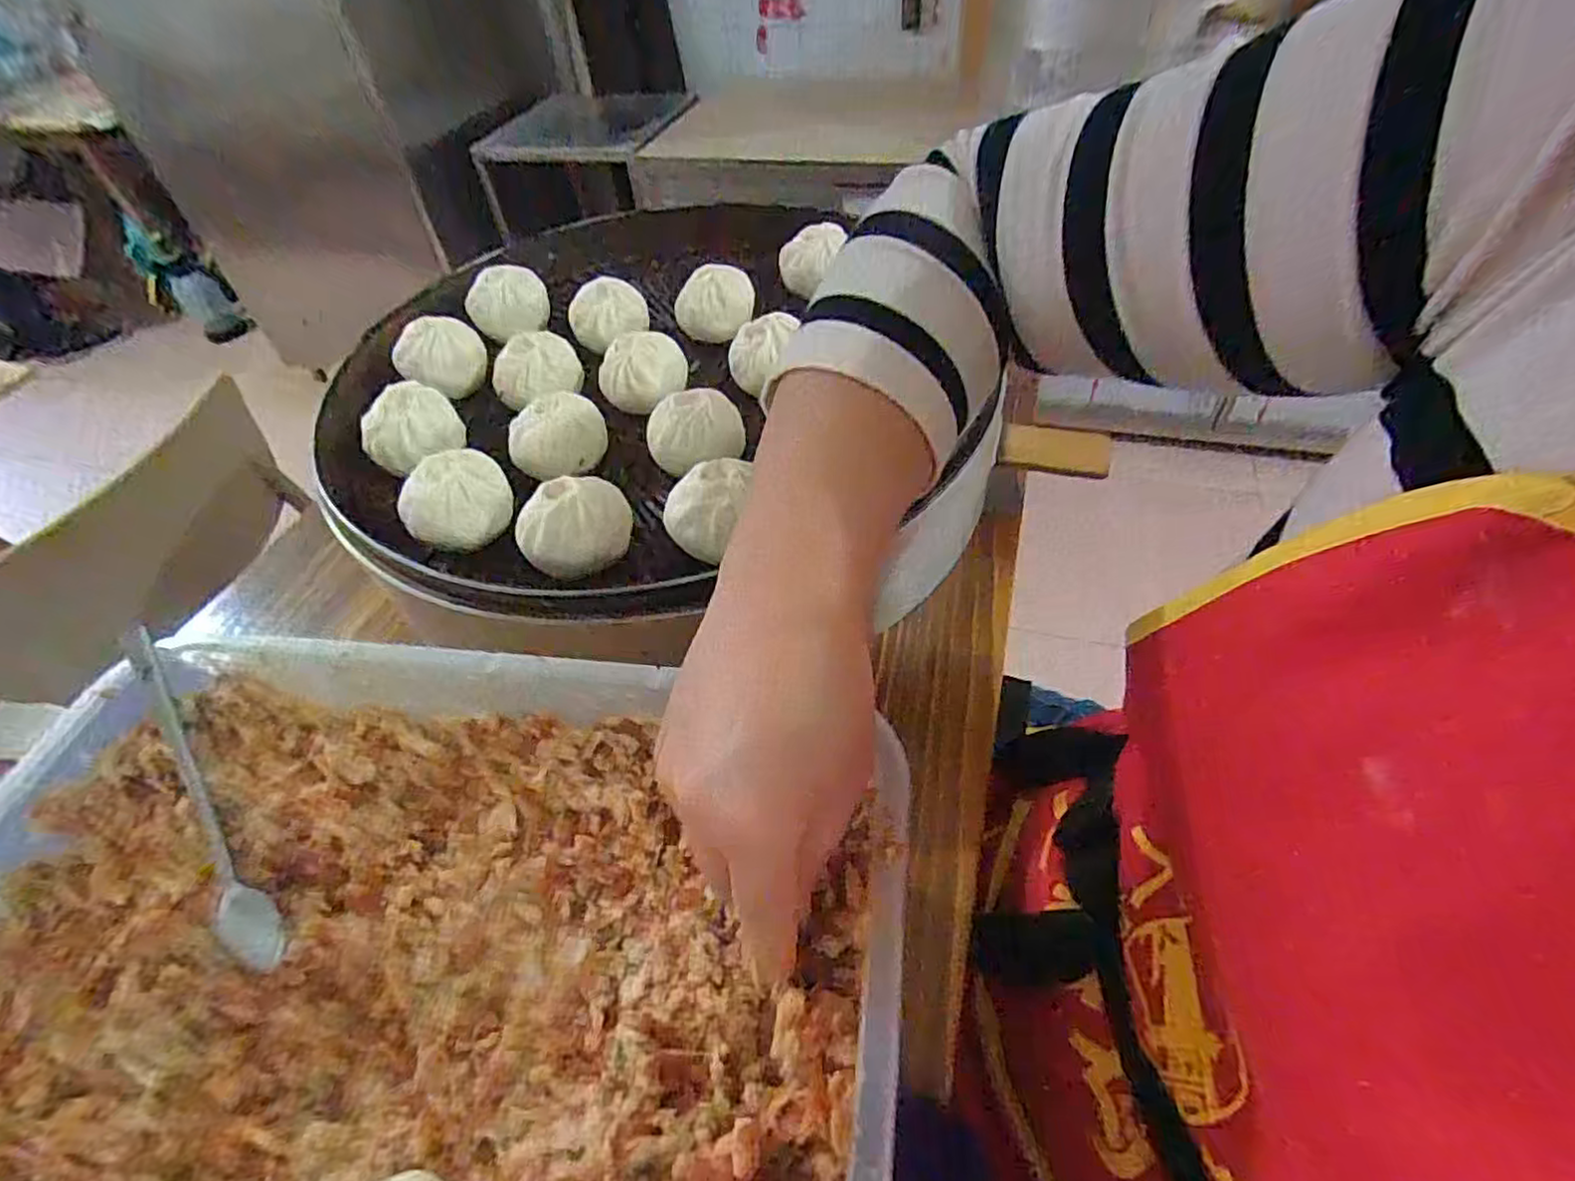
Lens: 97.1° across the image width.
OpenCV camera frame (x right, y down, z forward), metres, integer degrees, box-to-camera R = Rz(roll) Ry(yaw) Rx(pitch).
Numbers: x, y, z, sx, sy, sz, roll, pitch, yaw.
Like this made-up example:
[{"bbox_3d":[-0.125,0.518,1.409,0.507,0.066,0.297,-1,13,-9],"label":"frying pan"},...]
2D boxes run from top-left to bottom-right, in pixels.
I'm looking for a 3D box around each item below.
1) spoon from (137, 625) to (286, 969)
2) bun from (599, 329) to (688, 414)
[{"bbox_3d":[-0.263,0.087,0.309,0.019,0.008,0.171,-31,71,-19],"label":"spoon"},{"bbox_3d":[-0.106,-0.167,0.534,0.061,0.041,0.061,-3,50,3],"label":"bun"}]

